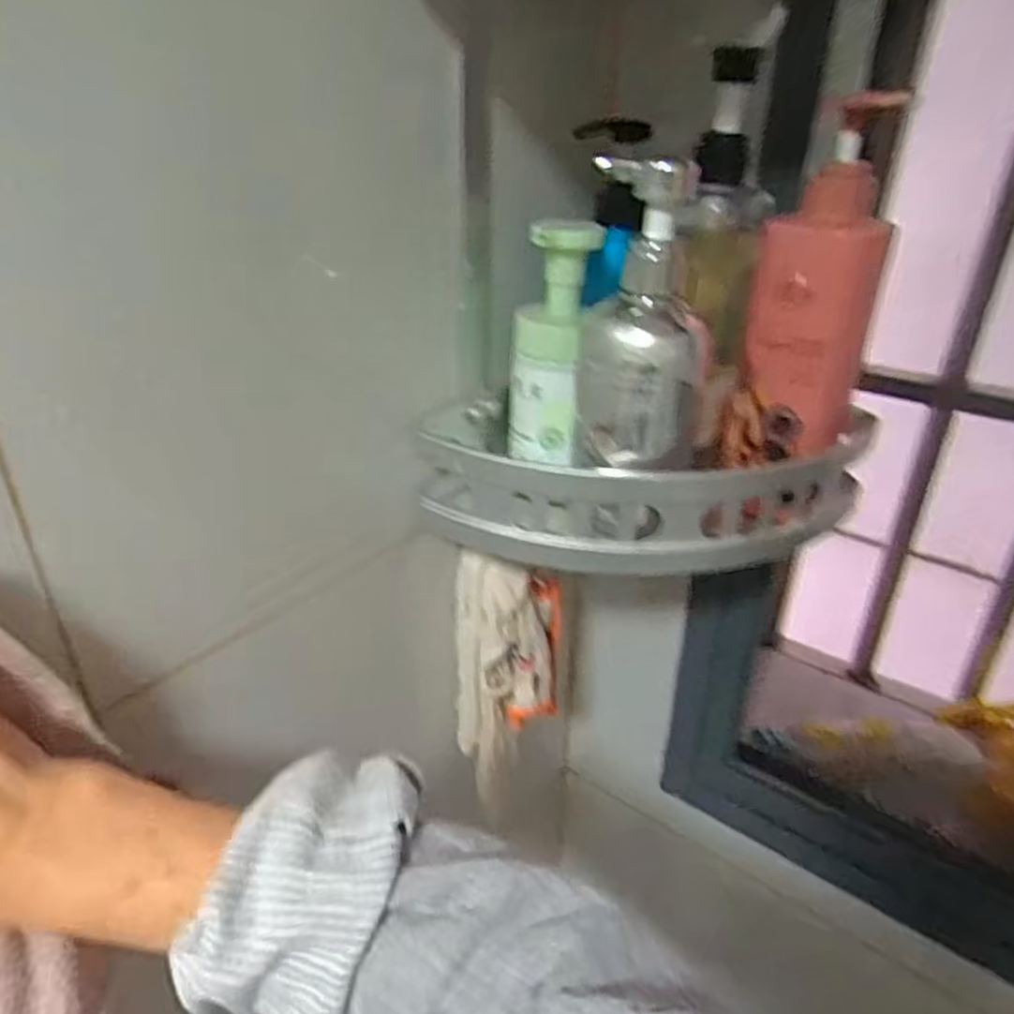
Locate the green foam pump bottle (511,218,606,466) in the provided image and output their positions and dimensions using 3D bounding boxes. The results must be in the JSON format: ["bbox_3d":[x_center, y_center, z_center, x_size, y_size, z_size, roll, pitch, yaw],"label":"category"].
[{"bbox_3d":[0.026,-0.095,0.440,0.046,0.142,0.041,3,30,3],"label":"green foam pump bottle"}]

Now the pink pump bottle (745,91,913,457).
[{"bbox_3d":[0.179,-0.126,0.410,0.056,0.176,0.059,-18,35,-30],"label":"pink pump bottle"}]

